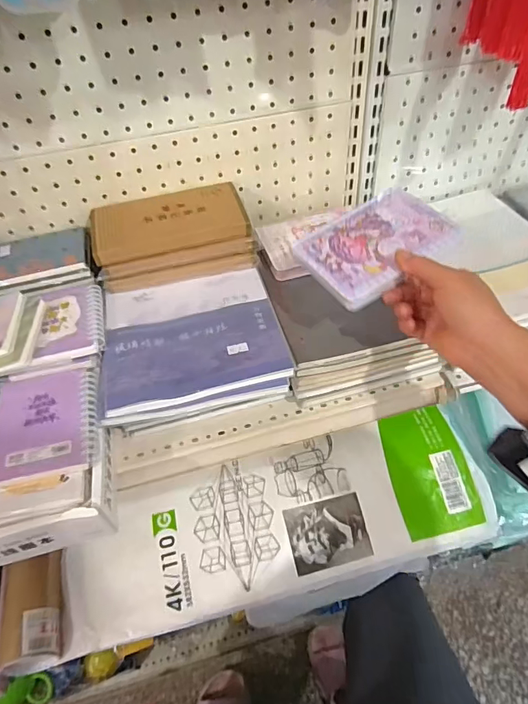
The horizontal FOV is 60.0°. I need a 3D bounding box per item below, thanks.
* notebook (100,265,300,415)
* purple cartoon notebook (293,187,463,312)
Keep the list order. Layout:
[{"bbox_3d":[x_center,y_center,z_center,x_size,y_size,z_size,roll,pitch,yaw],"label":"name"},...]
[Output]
[{"bbox_3d":[-0.079,-0.021,0.499,0.186,0.011,0.180,-13,48,-7],"label":"notebook"},{"bbox_3d":[0.117,-0.111,0.469,0.148,0.010,0.117,-35,57,-12],"label":"purple cartoon notebook"}]

